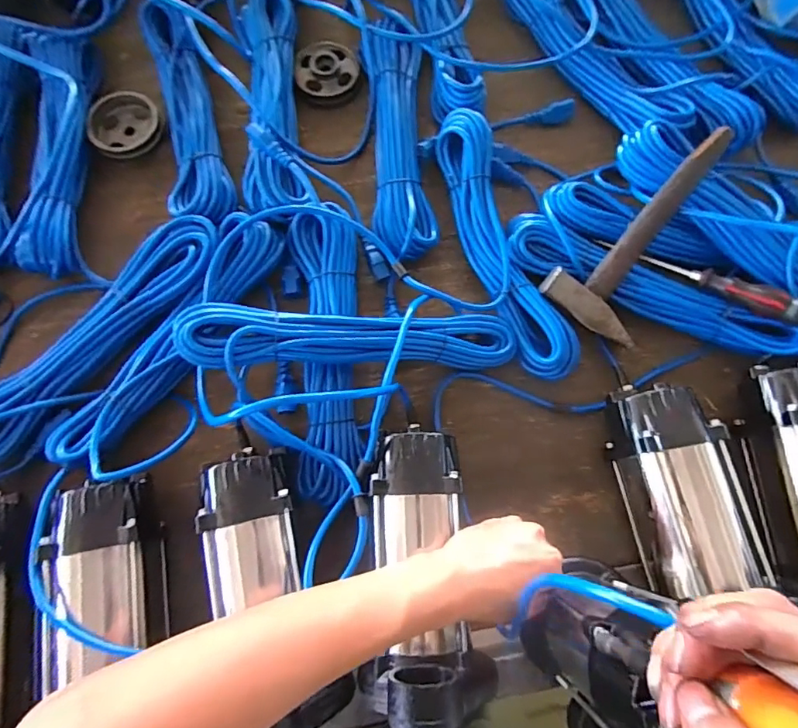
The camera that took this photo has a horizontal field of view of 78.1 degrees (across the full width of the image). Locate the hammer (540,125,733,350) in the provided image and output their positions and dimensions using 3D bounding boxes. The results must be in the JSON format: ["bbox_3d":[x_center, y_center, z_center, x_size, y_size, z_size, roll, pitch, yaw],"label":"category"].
[{"bbox_3d":[0.272,-0.143,0.537,0.112,0.028,0.234,37,100,9],"label":"hammer"}]

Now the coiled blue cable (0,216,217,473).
[{"bbox_3d":[-0.343,-0.030,0.550,0.088,0.038,0.358,39,78,9],"label":"coiled blue cable"}]

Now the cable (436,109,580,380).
[{"bbox_3d":[0.116,-0.149,0.582,0.074,0.036,0.345,-15,76,-5],"label":"cable"}]

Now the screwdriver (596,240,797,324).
[{"bbox_3d":[0.338,-0.099,0.552,0.223,0.025,0.024,28,76,23],"label":"screwdriver"}]

